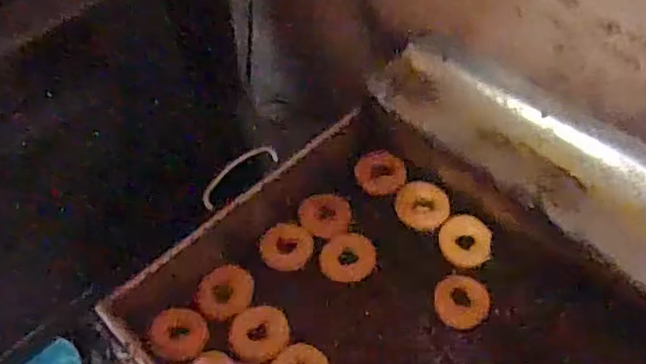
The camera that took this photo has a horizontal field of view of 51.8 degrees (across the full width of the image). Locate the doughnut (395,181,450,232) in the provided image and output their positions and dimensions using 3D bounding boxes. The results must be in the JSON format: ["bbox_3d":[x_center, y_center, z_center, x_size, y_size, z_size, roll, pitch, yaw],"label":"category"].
[{"bbox_3d":[0.140,0.033,0.931,0.076,0.023,0.064,25,59,22],"label":"doughnut"}]

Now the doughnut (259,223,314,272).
[{"bbox_3d":[-0.050,0.090,0.925,0.073,0.027,0.059,-4,53,2],"label":"doughnut"}]

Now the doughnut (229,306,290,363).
[{"bbox_3d":[-0.079,0.192,0.837,0.075,0.024,0.062,-26,55,-14],"label":"doughnut"}]

